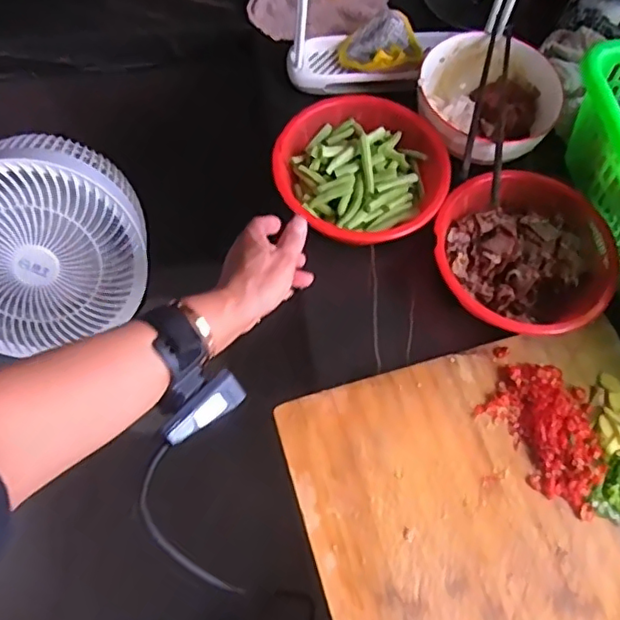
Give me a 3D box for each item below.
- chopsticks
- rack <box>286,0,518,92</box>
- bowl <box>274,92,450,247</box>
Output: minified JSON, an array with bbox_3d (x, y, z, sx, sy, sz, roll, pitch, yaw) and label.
[{"bbox_3d":[0.188,-0.209,0.616,0.040,0.028,0.236,13,67,3],"label":"chopsticks"},{"bbox_3d":[0.100,-0.325,0.628,0.243,0.184,0.106,-2,67,-3],"label":"rack"},{"bbox_3d":[0.051,-0.144,0.619,0.165,0.049,0.173,1,67,-2],"label":"bowl"}]

